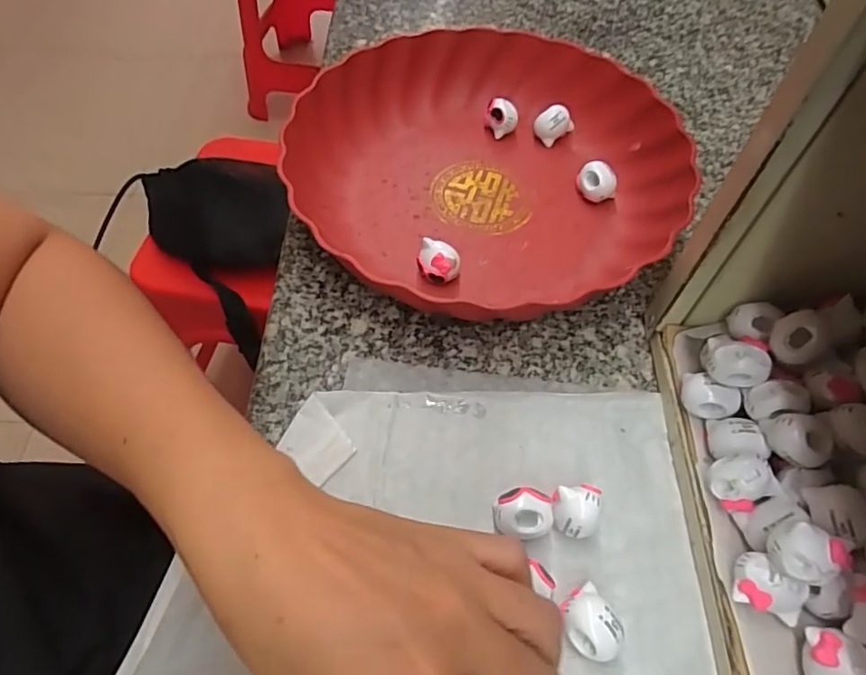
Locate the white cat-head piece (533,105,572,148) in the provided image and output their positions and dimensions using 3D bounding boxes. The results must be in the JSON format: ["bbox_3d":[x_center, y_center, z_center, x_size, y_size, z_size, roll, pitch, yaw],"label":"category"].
[{"bbox_3d":[0.085,-0.148,0.401,0.026,0.027,0.016,11,57,7],"label":"white cat-head piece"}]

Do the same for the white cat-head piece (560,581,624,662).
[{"bbox_3d":[0.063,0.117,0.229,0.019,0.019,0.026,-28,61,-18],"label":"white cat-head piece"}]

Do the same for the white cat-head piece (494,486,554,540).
[{"bbox_3d":[0.040,0.079,0.252,0.026,0.019,0.019,6,56,3],"label":"white cat-head piece"}]

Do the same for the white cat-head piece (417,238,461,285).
[{"bbox_3d":[0.003,-0.043,0.332,0.024,0.021,0.021,3,56,1],"label":"white cat-head piece"}]

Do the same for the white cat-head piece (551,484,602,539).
[{"bbox_3d":[0.064,0.078,0.251,0.021,0.026,0.017,-1,56,-2],"label":"white cat-head piece"}]

